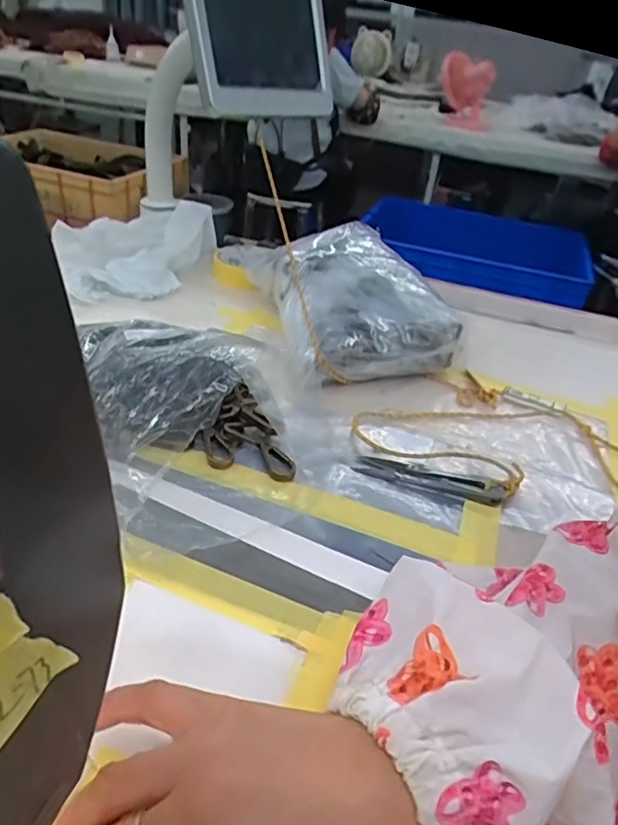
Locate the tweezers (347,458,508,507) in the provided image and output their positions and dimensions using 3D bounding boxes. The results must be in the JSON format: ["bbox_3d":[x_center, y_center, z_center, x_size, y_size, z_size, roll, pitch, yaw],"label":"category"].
[{"bbox_3d":[0.084,0.045,0.417,0.099,0.004,0.022,10,33,12],"label":"tweezers"}]

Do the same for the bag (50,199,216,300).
[{"bbox_3d":[-0.189,-0.185,0.674,0.179,0.061,0.126,-10,38,-24],"label":"bag"}]

